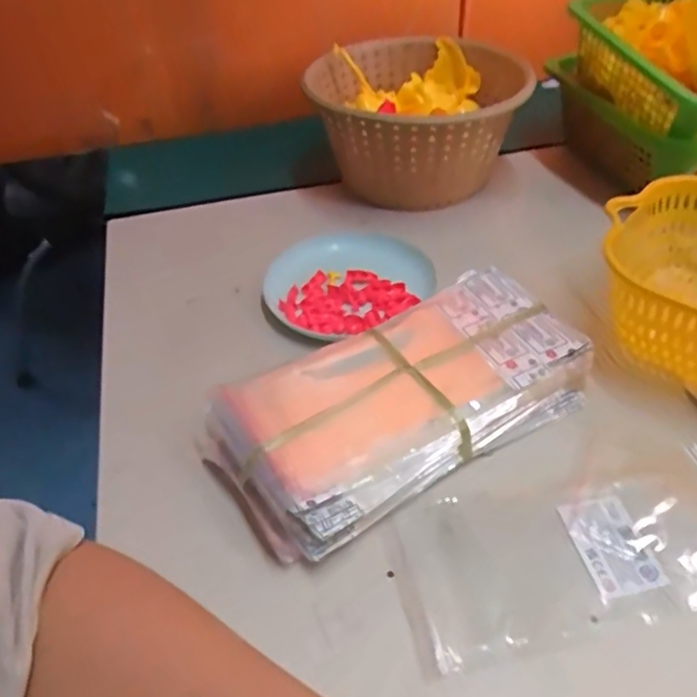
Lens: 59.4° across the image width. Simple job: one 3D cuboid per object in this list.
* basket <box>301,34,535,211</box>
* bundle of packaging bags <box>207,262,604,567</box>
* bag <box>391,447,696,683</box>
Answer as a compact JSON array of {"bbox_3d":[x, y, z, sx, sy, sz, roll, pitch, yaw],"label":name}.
[{"bbox_3d":[0.076,-0.244,0.670,0.223,0.115,0.212,10,44,14],"label":"basket"},{"bbox_3d":[0.038,0.034,0.428,0.258,0.046,0.128,-25,47,-22],"label":"bundle of packaging bags"},{"bbox_3d":[0.131,0.114,0.359,0.200,0.005,0.103,-10,43,-8],"label":"bag"}]

